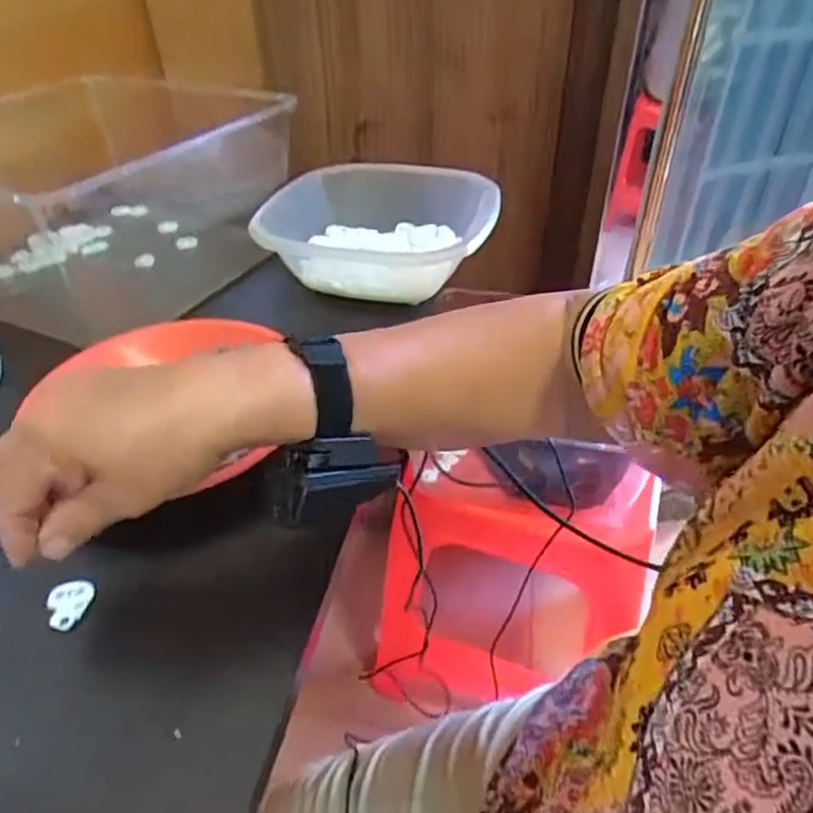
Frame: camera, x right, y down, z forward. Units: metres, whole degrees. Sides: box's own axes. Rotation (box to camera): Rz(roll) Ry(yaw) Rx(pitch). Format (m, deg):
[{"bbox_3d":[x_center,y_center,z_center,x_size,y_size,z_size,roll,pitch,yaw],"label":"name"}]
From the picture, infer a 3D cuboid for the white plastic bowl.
[{"bbox_3d":[-0.018,-0.163,0.587,0.199,0.072,0.204,9,40,12],"label":"white plastic bowl"}]

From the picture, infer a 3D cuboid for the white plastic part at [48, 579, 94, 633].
[{"bbox_3d":[-0.181,0.105,0.325,0.021,0.004,0.026,17,56,7],"label":"white plastic part"}]

